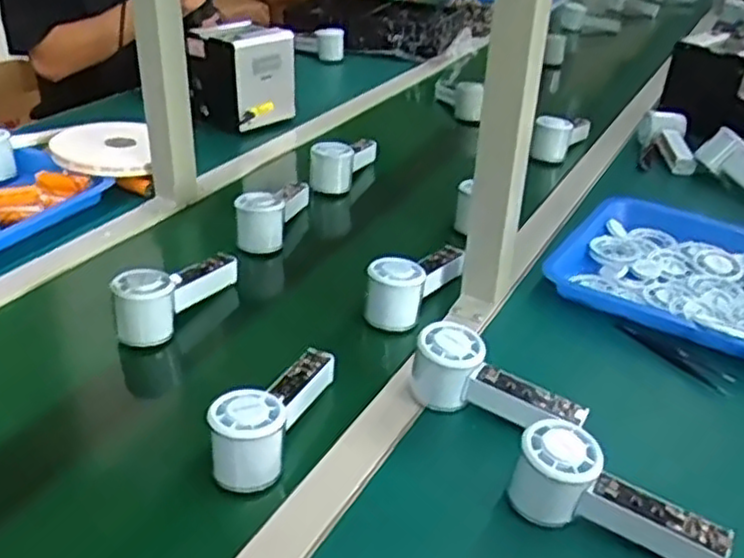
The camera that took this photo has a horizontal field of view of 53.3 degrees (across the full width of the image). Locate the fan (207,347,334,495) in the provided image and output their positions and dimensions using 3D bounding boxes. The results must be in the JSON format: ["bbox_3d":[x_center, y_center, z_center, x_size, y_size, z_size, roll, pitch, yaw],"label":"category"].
[{"bbox_3d":[-0.080,0.108,0.611,0.055,0.076,0.149,12,32,14],"label":"fan"}]

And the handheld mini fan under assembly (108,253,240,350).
[{"bbox_3d":[-0.195,0.006,0.742,0.045,0.063,0.144,18,34,23],"label":"handheld mini fan under assembly"}]

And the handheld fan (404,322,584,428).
[{"bbox_3d":[0.098,0.091,0.622,0.151,0.063,0.045,22,36,28],"label":"handheld fan"}]

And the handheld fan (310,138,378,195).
[{"bbox_3d":[-0.037,-0.173,1.039,0.057,0.067,0.132,13,32,16],"label":"handheld fan"}]

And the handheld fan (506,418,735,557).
[{"bbox_3d":[0.173,0.163,0.534,0.149,0.063,0.043,28,37,12],"label":"handheld fan"}]

